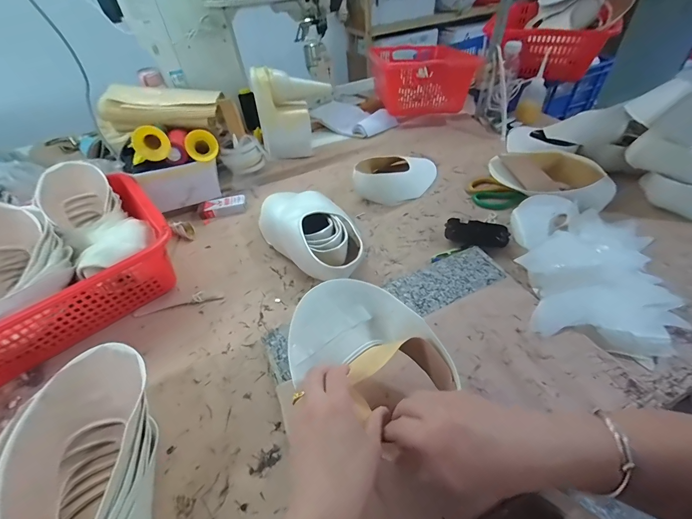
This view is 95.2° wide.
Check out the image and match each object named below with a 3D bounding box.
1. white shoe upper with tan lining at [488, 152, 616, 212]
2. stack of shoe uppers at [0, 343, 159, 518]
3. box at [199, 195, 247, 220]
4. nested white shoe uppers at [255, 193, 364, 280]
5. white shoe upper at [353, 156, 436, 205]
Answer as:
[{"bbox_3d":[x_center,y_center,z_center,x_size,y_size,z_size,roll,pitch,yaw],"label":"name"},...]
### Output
[{"bbox_3d":[0.411,-0.165,0.646,0.225,0.062,0.136,27,54,30],"label":"white shoe upper with tan lining"},{"bbox_3d":[-0.283,0.238,0.332,0.138,0.087,0.267,-12,45,-5],"label":"stack of shoe uppers"},{"bbox_3d":[-0.284,-0.120,0.731,0.104,0.023,0.048,-13,45,-6],"label":"box"},{"bbox_3d":[-0.054,-0.055,0.600,0.148,0.080,0.267,-32,49,-23],"label":"nested white shoe uppers"},{"bbox_3d":[0.118,-0.202,0.739,0.179,0.065,0.163,5,46,12],"label":"white shoe upper"}]

